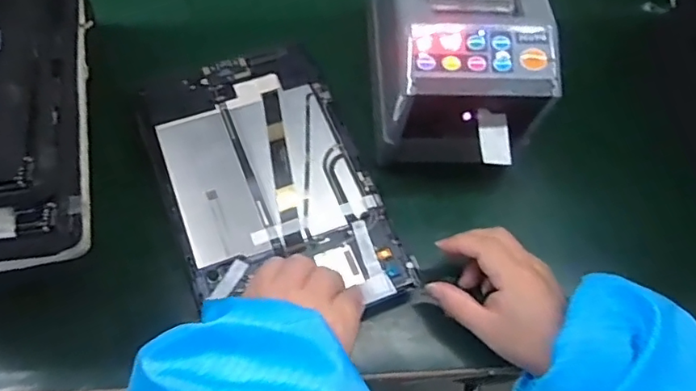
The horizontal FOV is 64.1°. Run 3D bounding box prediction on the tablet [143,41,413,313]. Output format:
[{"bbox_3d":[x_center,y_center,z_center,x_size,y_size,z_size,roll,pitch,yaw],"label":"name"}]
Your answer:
[{"bbox_3d":[-0.062,-0.013,0.429,0.150,0.007,0.231,-19,66,-13],"label":"tablet"}]

